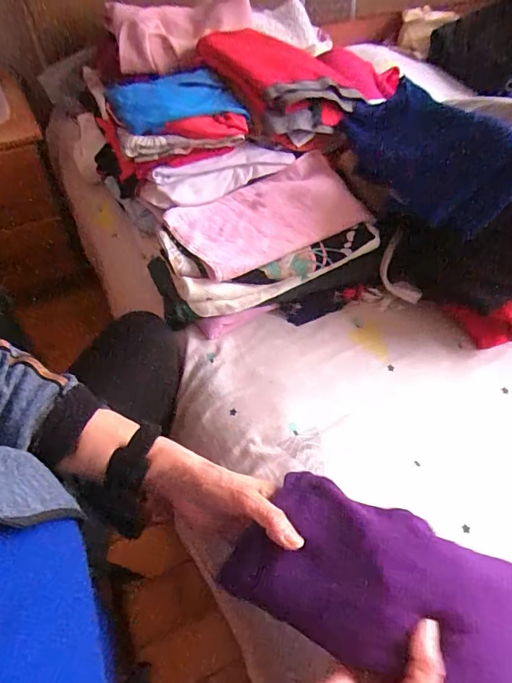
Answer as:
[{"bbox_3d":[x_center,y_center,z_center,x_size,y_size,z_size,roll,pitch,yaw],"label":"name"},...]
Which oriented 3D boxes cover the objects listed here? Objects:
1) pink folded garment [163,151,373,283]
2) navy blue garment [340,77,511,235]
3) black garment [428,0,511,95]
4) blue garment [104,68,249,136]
[{"bbox_3d":[0.026,-0.201,0.698,0.304,0.025,0.169,-27,58,-20],"label":"pink folded garment"},{"bbox_3d":[0.276,-0.296,0.708,0.169,0.072,0.307,-47,61,16],"label":"navy blue garment"},{"bbox_3d":[0.691,-0.831,1.281,0.371,0.218,0.117,24,56,16],"label":"black garment"},{"bbox_3d":[-0.142,-0.403,0.731,0.190,0.030,0.215,-23,57,-18],"label":"blue garment"}]

